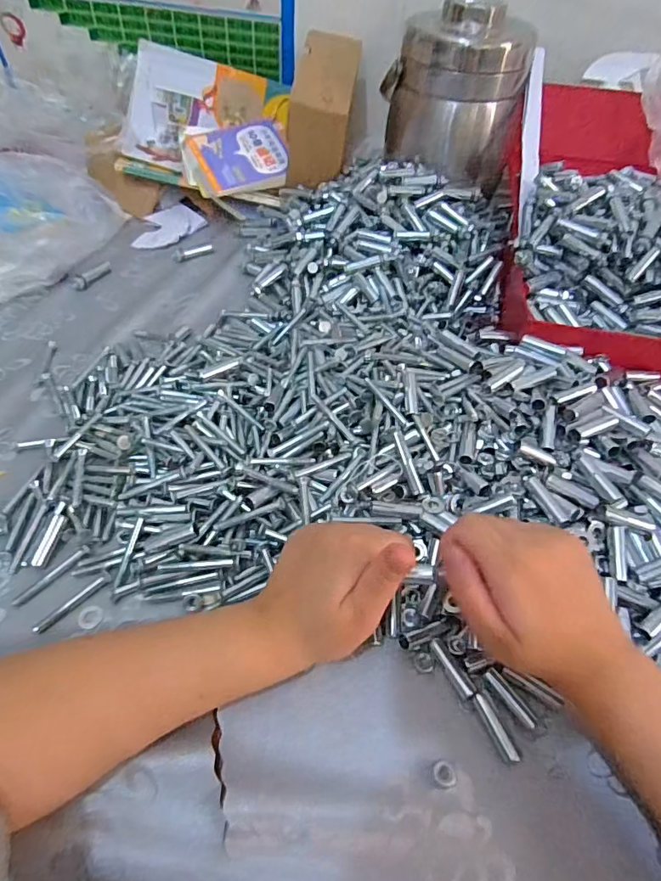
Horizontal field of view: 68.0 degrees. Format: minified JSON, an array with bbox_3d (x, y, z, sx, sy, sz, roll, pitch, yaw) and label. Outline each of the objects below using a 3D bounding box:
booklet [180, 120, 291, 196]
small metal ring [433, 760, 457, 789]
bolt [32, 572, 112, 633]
[{"bbox_3d":[-0.123,-0.380,0.655,0.127,0.015,0.102,-20,81,-16],"label":"booklet"},{"bbox_3d":[0.067,0.195,0.285,0.014,0.004,0.014,1,52,-2],"label":"small metal ring"},{"bbox_3d":[-0.177,0.110,0.337,0.009,0.006,0.054,36,59,23],"label":"bolt"}]

